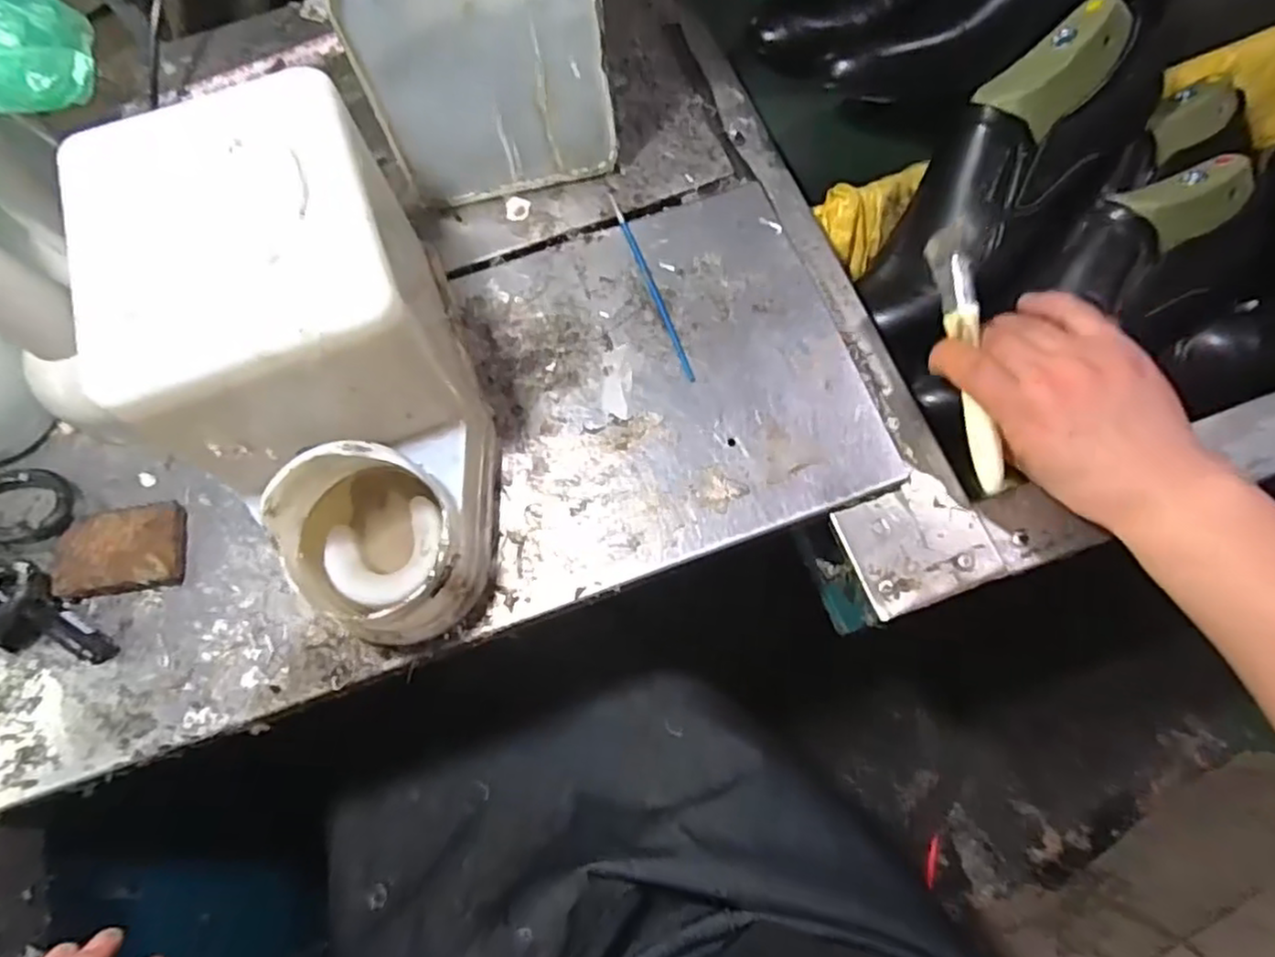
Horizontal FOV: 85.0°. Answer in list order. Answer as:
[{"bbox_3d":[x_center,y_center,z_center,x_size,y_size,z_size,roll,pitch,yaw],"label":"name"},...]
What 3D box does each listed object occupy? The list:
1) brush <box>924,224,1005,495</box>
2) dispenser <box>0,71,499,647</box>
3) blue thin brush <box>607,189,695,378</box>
[{"bbox_3d":[0.193,-0.068,0.405,0.015,0.024,0.153,-9,90,-1],"label":"brush"},{"bbox_3d":[-0.162,-0.043,0.360,0.129,0.160,0.242,-21,71,-5],"label":"dispenser"},{"bbox_3d":[0.008,-0.130,0.462,0.006,0.004,0.151,-19,71,-5],"label":"blue thin brush"}]

